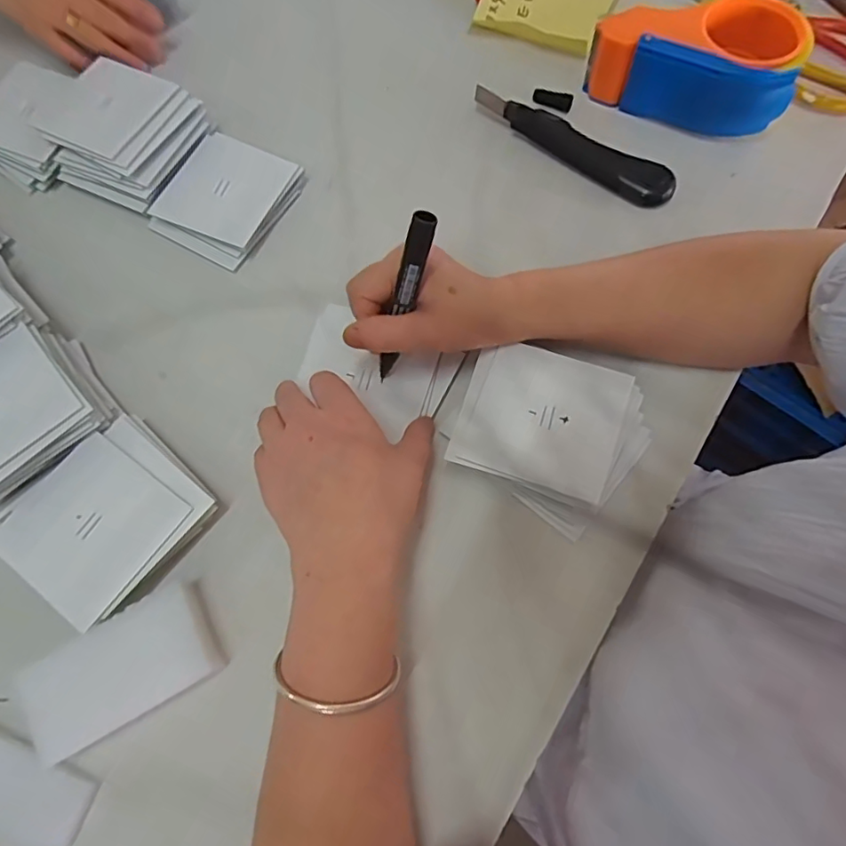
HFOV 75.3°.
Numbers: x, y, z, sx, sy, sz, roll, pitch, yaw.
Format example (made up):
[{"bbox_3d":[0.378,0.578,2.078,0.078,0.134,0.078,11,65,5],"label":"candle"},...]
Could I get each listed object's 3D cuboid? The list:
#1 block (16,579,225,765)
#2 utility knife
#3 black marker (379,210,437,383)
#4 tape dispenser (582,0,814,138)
[{"bbox_3d":[-0.172,0.141,0.316,0.100,0.020,0.057,-29,72,-8],"label":"block"},{"bbox_3d":[0.120,-0.230,0.452,0.182,0.013,0.034,32,74,12],"label":"utility knife"},{"bbox_3d":[-0.013,-0.071,0.332,0.014,0.118,0.015,8,50,-10],"label":"black marker"},{"bbox_3d":[0.224,-0.303,0.450,0.156,0.058,0.092,24,73,10],"label":"tape dispenser"}]

